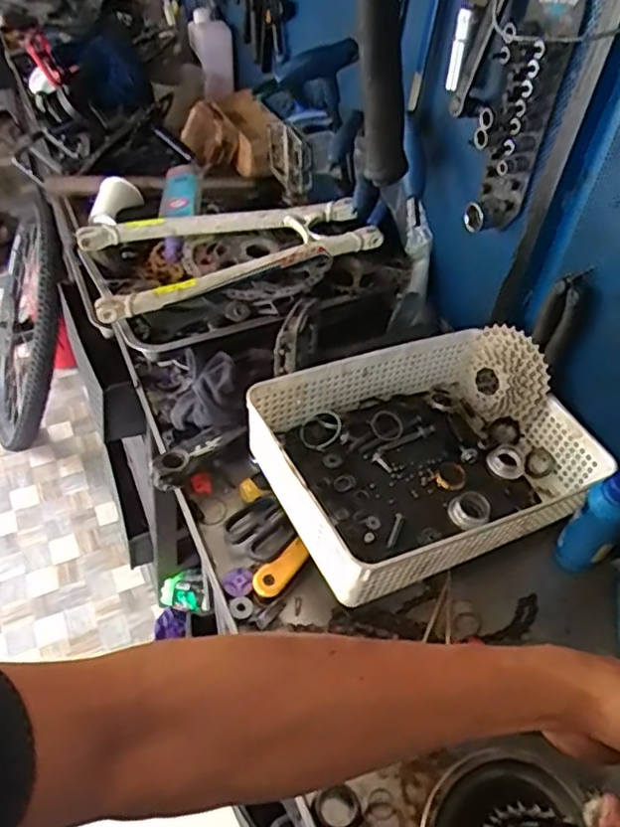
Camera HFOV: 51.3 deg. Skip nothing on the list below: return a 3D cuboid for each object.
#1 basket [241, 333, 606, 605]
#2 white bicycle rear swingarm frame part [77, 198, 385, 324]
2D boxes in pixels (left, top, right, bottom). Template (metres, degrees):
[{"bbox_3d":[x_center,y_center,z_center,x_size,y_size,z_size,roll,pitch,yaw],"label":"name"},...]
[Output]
[{"bbox_3d":[0.129,0.042,0.711,0.320,0.094,0.243,-17,52,-20],"label":"basket"},{"bbox_3d":[-0.114,-0.230,0.876,0.384,0.048,0.181,-18,52,-21],"label":"white bicycle rear swingarm frame part"}]

